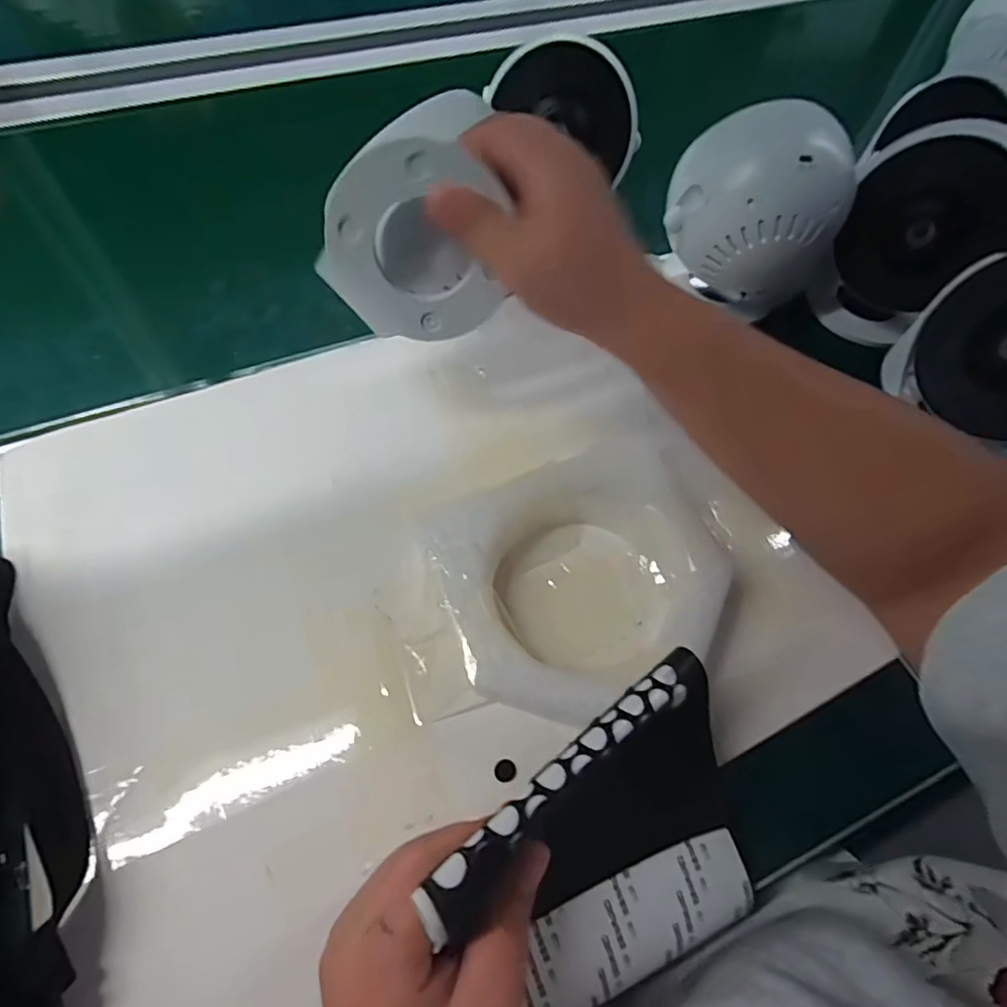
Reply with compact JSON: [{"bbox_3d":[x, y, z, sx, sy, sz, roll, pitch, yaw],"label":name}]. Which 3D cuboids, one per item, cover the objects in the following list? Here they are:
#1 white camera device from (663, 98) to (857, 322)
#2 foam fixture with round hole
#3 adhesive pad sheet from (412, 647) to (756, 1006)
[{"bbox_3d":[0.176,-0.202,0.393,0.097,0.127,0.099,2,60,-3],"label":"white camera device"},{"bbox_3d":[0.048,0.036,0.301,0.162,0.040,0.134,-19,63,-14],"label":"foam fixture with round hole"},{"bbox_3d":[0.041,0.146,0.216,0.132,0.128,0.025,-22,21,-28],"label":"adhesive pad sheet"}]

